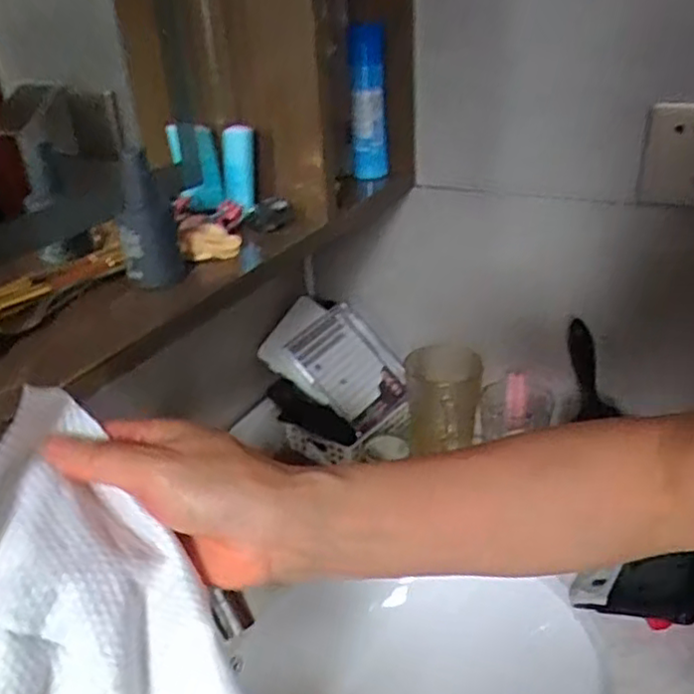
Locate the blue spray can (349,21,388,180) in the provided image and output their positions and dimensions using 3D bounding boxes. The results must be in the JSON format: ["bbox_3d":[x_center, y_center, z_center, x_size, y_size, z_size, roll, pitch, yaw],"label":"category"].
[{"bbox_3d":[0.021,-0.234,0.657,0.034,0.160,0.031,-2,50,2],"label":"blue spray can"}]

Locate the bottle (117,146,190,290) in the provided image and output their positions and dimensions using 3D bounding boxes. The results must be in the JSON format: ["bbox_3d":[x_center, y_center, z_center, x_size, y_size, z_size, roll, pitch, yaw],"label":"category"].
[{"bbox_3d":[-0.142,-0.090,0.479,0.037,0.093,0.033,-8,29,-7],"label":"bottle"}]

